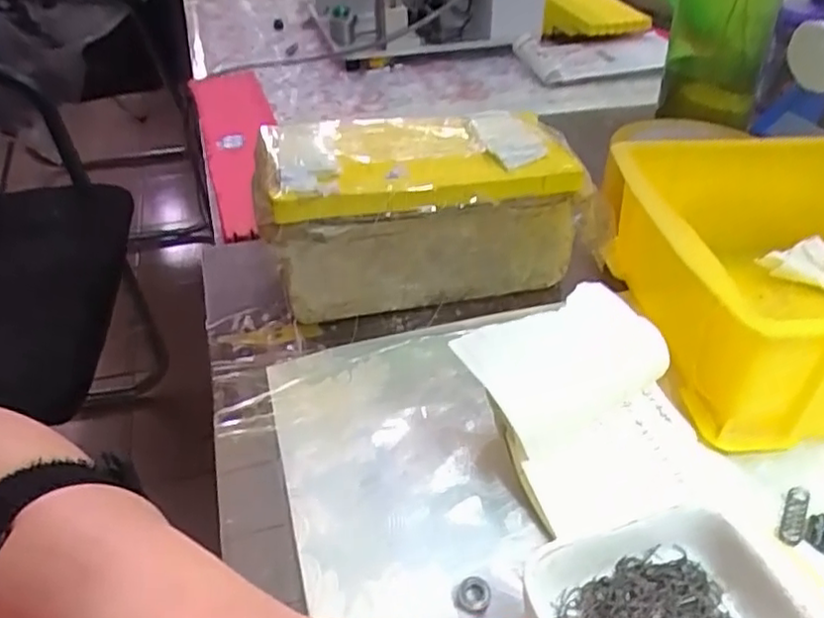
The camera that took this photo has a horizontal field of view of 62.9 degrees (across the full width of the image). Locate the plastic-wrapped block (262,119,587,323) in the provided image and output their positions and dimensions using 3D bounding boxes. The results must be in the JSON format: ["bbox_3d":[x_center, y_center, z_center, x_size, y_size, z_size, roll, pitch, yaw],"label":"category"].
[{"bbox_3d":[0.006,-0.050,0.374,0.168,0.098,0.076,-6,37,-8],"label":"plastic-wrapped block"}]

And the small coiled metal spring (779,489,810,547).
[{"bbox_3d":[0.152,0.082,0.267,0.007,0.006,0.027,20,42,26],"label":"small coiled metal spring"}]

